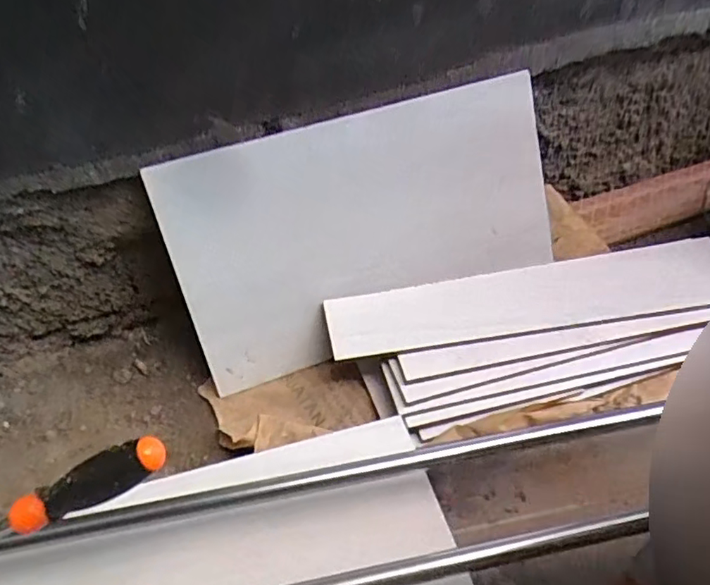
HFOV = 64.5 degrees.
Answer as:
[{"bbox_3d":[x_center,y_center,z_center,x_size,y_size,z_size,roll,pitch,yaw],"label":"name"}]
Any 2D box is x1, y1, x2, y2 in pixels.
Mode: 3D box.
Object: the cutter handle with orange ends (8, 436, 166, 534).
[{"bbox_3d":[-0.174,0.126,0.364,0.110,0.022,0.026,-27,48,9],"label":"cutter handle with orange ends"}]

